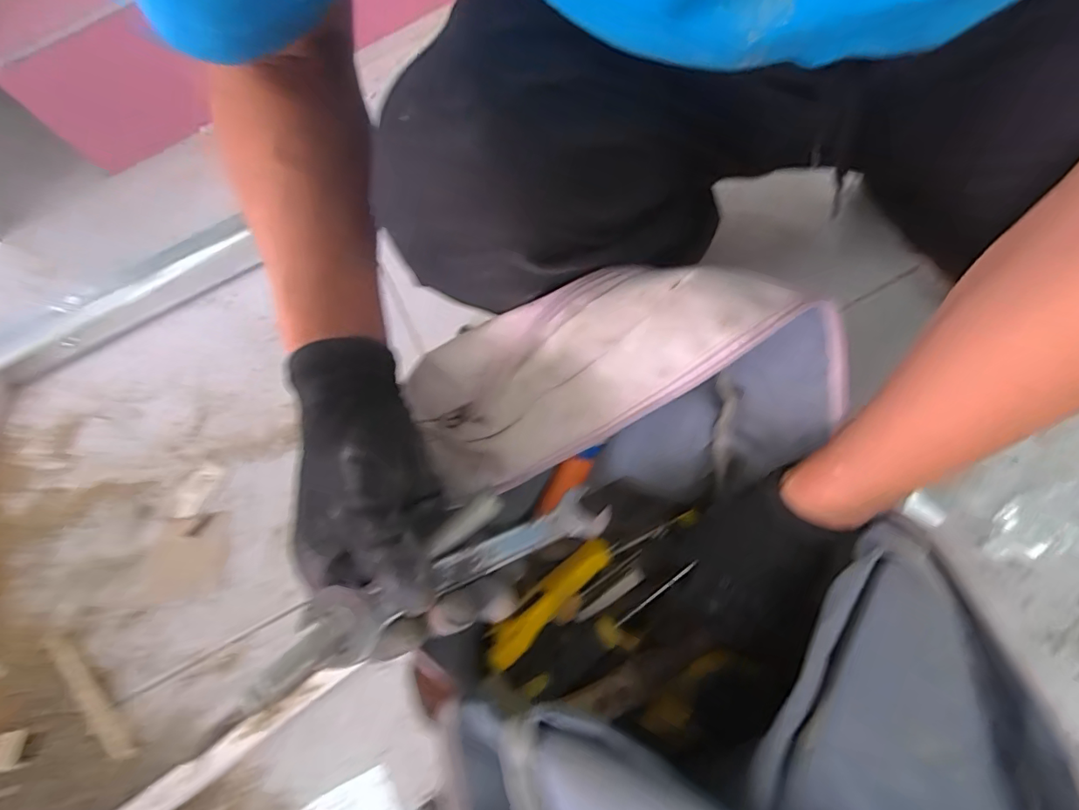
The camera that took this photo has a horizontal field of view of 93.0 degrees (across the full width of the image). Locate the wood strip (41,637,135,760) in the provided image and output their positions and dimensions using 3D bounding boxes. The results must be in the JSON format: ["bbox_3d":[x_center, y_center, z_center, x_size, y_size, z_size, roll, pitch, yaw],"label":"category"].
[{"bbox_3d":[-0.418,0.269,0.470,0.143,0.006,0.020,41,73,18],"label":"wood strip"}]

